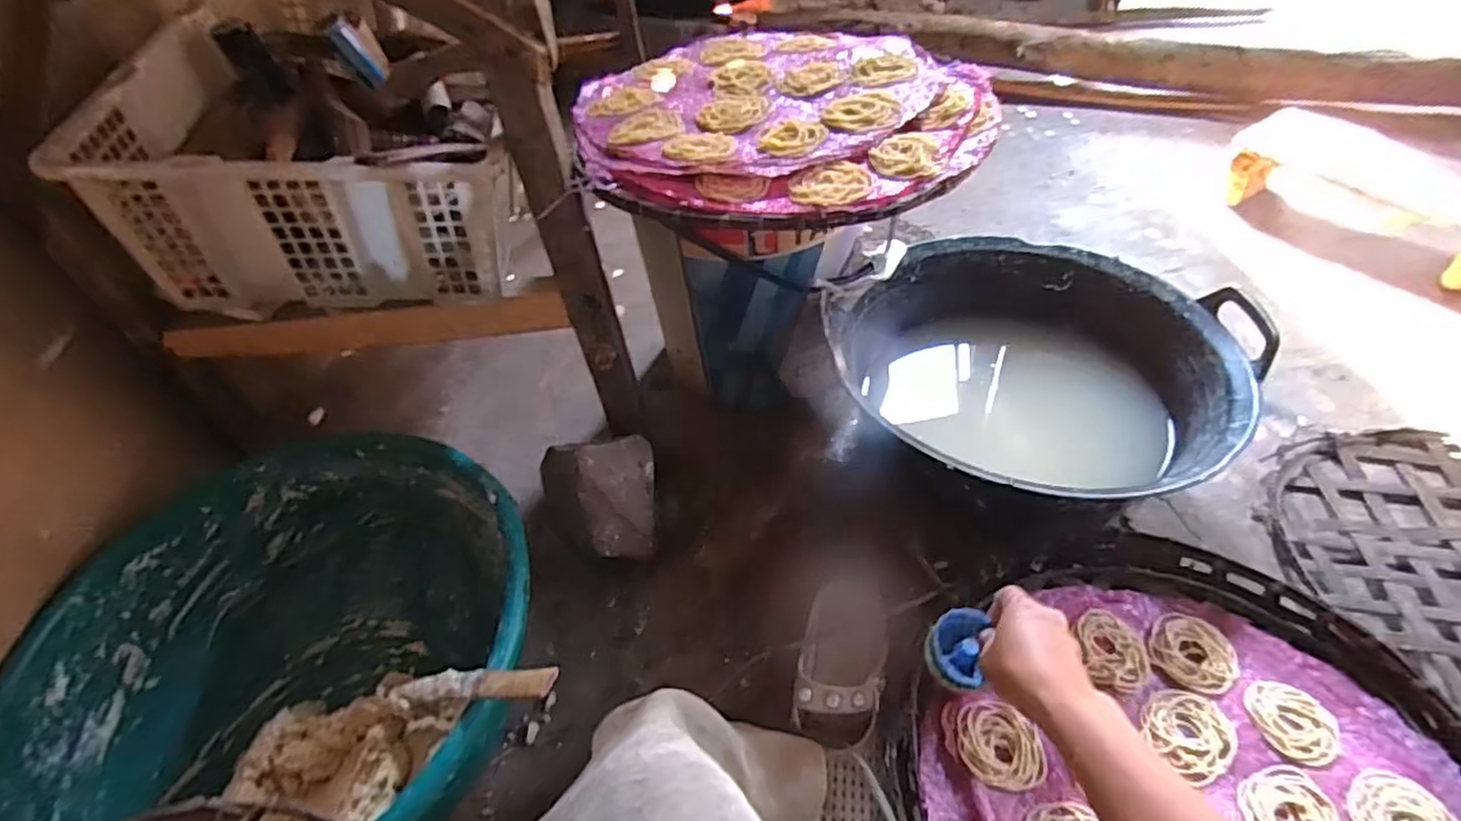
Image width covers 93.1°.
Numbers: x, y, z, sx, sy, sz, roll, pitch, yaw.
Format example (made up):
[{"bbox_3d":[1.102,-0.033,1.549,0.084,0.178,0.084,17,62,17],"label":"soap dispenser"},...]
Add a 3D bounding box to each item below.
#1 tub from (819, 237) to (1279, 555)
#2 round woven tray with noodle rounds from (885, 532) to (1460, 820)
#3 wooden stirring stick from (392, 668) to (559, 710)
[{"bbox_3d":[0.330,-0.033,0.786,0.384,0.182,0.403,-4,46,4],"label":"tub"},{"bbox_3d":[0.349,0.278,0.536,0.444,0.060,0.408,-4,46,4],"label":"round woven tray with noodle rounds"},{"bbox_3d":[-0.202,0.210,0.524,0.200,0.010,0.027,-18,38,34],"label":"wooden stirring stick"}]

